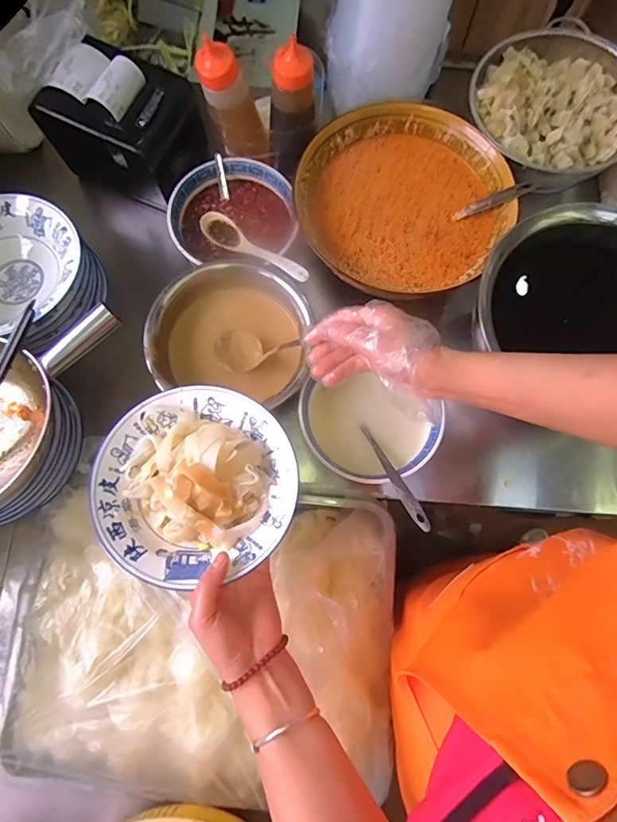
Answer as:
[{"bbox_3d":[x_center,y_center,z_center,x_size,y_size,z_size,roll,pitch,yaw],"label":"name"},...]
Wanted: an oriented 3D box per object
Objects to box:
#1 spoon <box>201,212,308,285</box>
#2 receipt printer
[{"bbox_3d":[-0.077,-0.223,0.647,0.193,0.028,0.041,37,76,25],"label":"spoon"},{"bbox_3d":[-0.260,-0.423,0.684,0.196,0.138,0.150,21,75,4],"label":"receipt printer"}]

